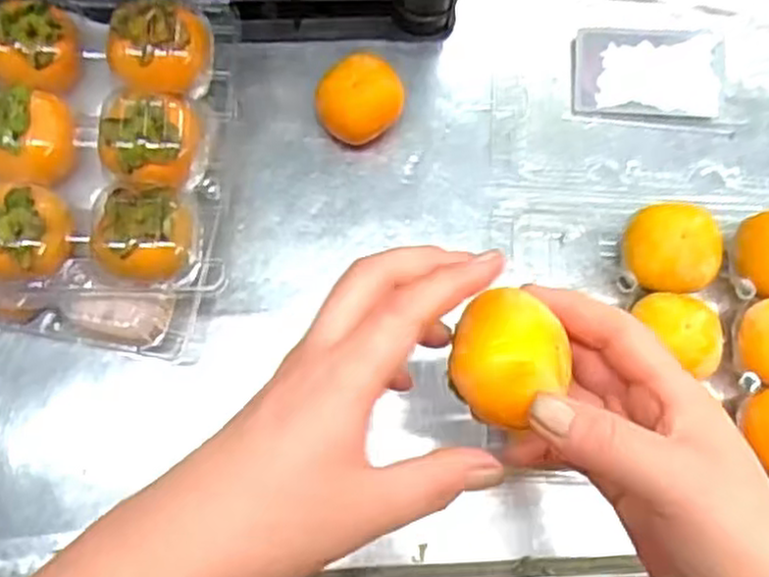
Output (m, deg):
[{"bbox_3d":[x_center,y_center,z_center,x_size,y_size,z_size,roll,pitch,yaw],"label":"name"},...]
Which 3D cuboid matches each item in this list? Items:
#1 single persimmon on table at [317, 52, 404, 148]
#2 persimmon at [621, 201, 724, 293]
[{"bbox_3d":[-0.016,-0.118,0.490,0.051,0.043,0.048,0,83,1],"label":"single persimmon on table"},{"bbox_3d":[0.175,-0.022,0.470,0.057,0.044,0.055,-2,82,-1],"label":"persimmon"}]

